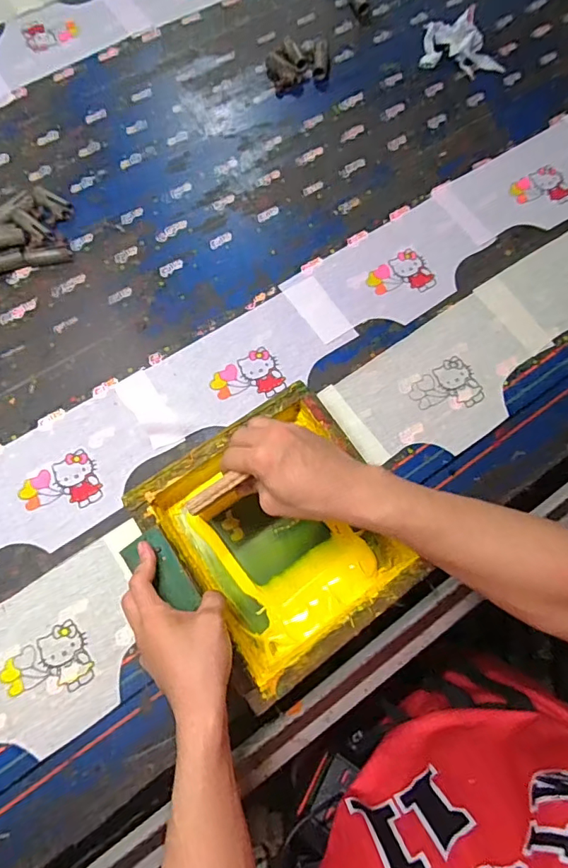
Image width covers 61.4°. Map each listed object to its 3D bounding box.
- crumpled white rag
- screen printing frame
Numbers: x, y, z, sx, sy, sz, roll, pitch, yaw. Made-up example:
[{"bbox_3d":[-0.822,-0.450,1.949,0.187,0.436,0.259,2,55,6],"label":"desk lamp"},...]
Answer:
[{"bbox_3d":[0.258,-0.585,0.721,0.108,0.032,0.118,-20,74,-7],"label":"crumpled white rag"},{"bbox_3d":[-0.001,0.104,0.503,0.217,0.052,0.243,-34,76,-10],"label":"screen printing frame"}]

